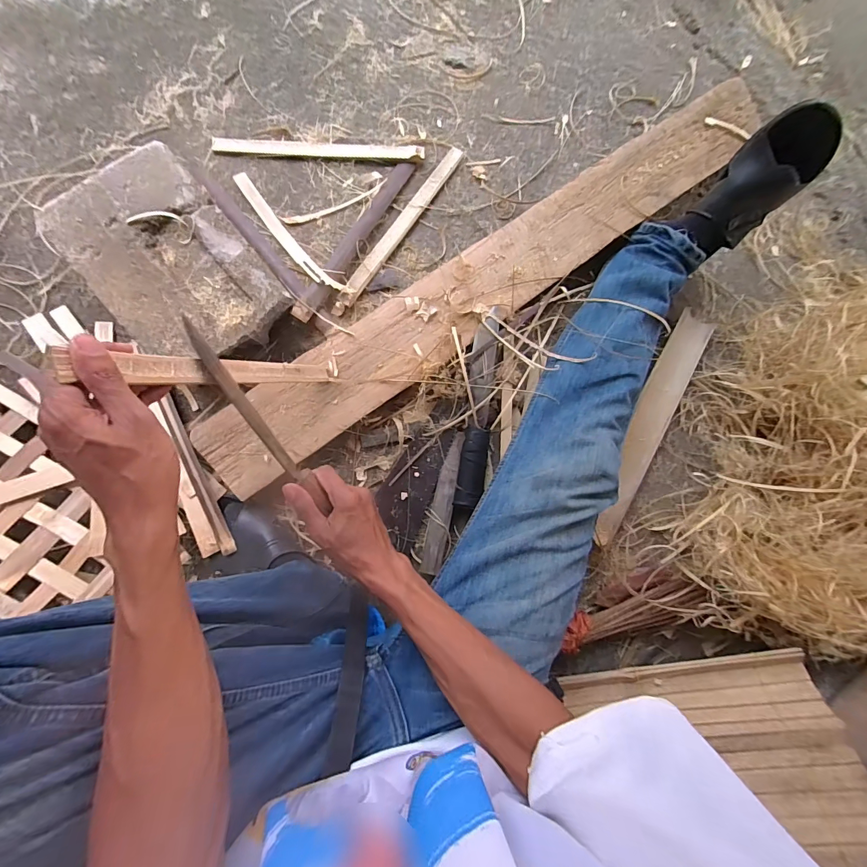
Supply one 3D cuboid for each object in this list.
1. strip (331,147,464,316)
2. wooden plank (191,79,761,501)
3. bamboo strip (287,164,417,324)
[{"bbox_3d":[-0.057,-0.347,0.671,0.029,0.015,0.363,35,81,-2],"label":"strip"},{"bbox_3d":[0.116,-0.262,0.637,1.082,0.037,0.137,-35,91,-9],"label":"wooden plank"},{"bbox_3d":[-0.130,-0.320,0.652,0.035,0.023,0.327,31,83,-6],"label":"bamboo strip"}]

